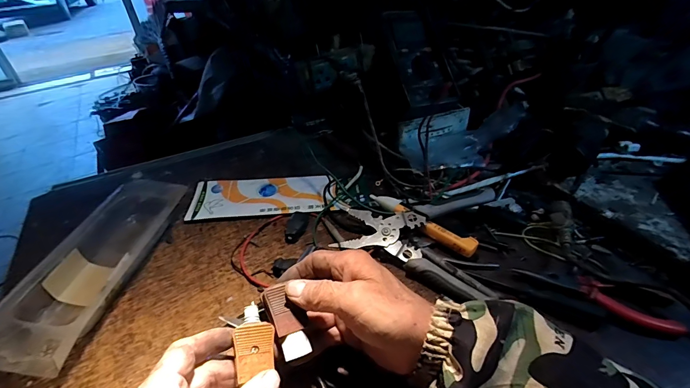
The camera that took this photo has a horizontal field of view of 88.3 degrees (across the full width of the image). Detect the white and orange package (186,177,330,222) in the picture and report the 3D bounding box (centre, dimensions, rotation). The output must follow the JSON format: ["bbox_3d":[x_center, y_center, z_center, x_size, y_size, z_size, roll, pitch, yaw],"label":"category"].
[{"bbox_3d":[-0.122,0.002,0.507,0.189,0.005,0.085,-5,38,-1],"label":"white and orange package"}]

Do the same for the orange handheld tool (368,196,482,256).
[{"bbox_3d":[0.092,0.034,0.441,0.147,0.020,0.018,28,49,34],"label":"orange handheld tool"}]

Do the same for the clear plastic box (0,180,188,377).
[{"bbox_3d":[-0.271,0.073,0.400,0.097,0.050,0.252,1,39,6],"label":"clear plastic box"}]

